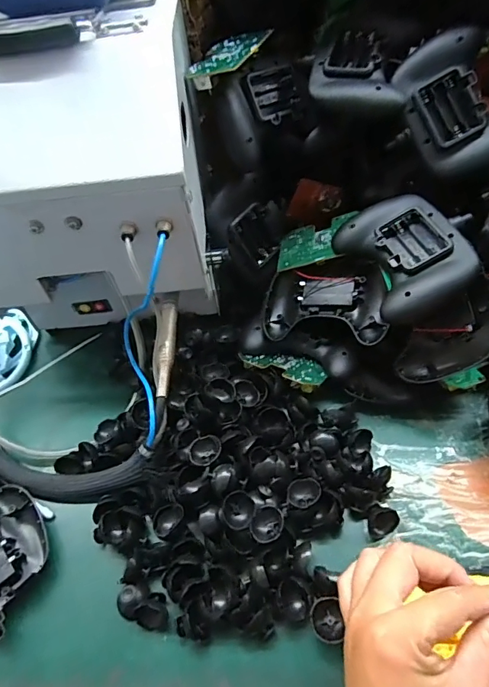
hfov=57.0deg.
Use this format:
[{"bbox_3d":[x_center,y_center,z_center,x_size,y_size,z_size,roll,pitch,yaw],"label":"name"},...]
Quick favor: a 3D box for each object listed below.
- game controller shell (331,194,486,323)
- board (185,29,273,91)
[{"bbox_3d":[0.137,-0.075,0.383,0.085,0.034,0.115,-23,54,-10],"label":"game controller shell"},{"bbox_3d":[-0.015,-0.248,0.394,0.050,0.015,0.084,13,55,26],"label":"board"}]

